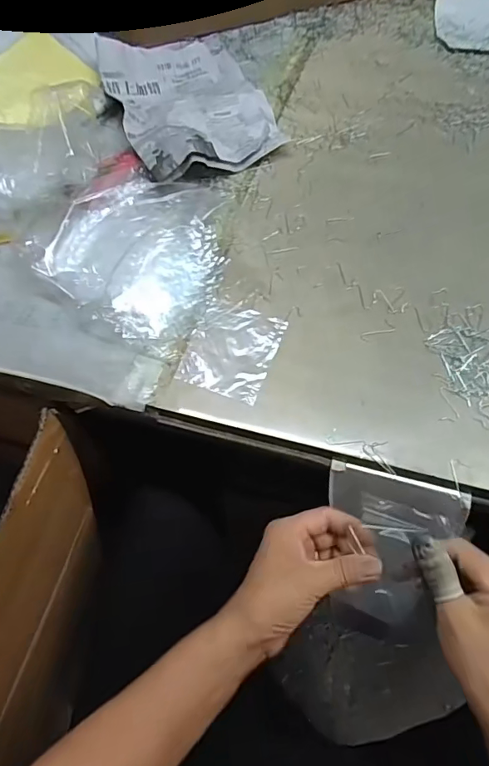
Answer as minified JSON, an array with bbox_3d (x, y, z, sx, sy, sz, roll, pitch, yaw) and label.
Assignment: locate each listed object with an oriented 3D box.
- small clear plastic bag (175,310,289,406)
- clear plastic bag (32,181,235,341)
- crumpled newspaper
[{"bbox_3d":[-0.013,-0.034,0.473,0.084,0.006,0.097,18,62,14],"label":"small clear plastic bag"},{"bbox_3d":[-0.112,-0.154,0.537,0.189,0.024,0.221,13,61,11],"label":"clear plastic bag"},{"bbox_3d":[-0.075,-0.387,0.653,0.198,0.055,0.298,-20,60,-8],"label":"crumpled newspaper"}]

